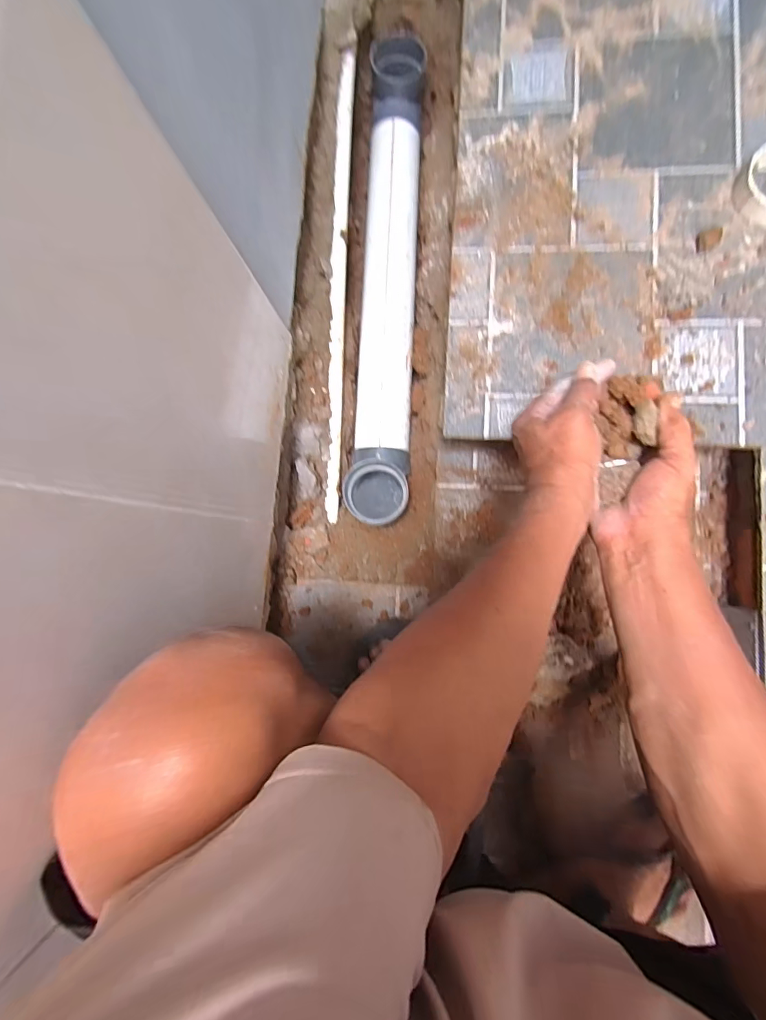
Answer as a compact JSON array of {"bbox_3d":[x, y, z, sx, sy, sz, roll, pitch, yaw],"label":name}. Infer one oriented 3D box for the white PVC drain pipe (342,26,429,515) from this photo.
[{"bbox_3d":[0.010,-0.392,0.720,0.101,0.088,0.822,2,86,6],"label":"white PVC drain pipe"}]

